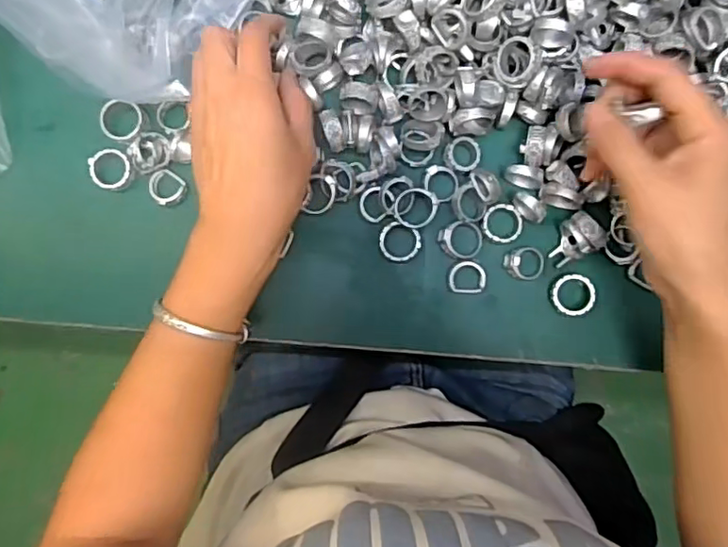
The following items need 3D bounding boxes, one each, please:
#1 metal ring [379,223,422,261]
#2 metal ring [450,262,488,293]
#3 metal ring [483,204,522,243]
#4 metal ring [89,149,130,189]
[{"bbox_3d":[0.023,-0.020,0.387,0.027,0.007,0.024,20,95,7],"label":"metal ring"},{"bbox_3d":[0.069,0.002,0.388,0.024,0.005,0.021,2,91,0],"label":"metal ring"},{"bbox_3d":[0.091,-0.032,0.386,0.026,0.006,0.025,0,91,0],"label":"metal ring"},{"bbox_3d":[-0.169,-0.069,0.390,0.026,0.006,0.026,0,91,0],"label":"metal ring"}]

